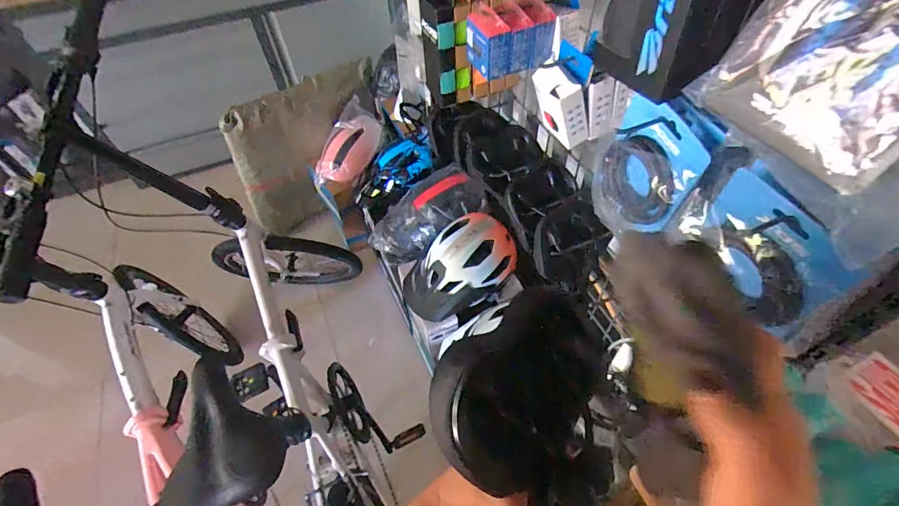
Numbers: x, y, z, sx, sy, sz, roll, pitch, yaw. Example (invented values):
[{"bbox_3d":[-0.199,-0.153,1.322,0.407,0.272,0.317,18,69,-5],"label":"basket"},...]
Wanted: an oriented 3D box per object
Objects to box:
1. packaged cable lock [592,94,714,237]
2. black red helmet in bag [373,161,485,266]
[{"bbox_3d":[0.239,-0.094,0.533,0.032,0.174,0.136,-18,53,-11],"label":"packaged cable lock"},{"bbox_3d":[-0.081,-0.112,1.253,0.293,0.202,0.257,-32,57,-20],"label":"black red helmet in bag"}]

